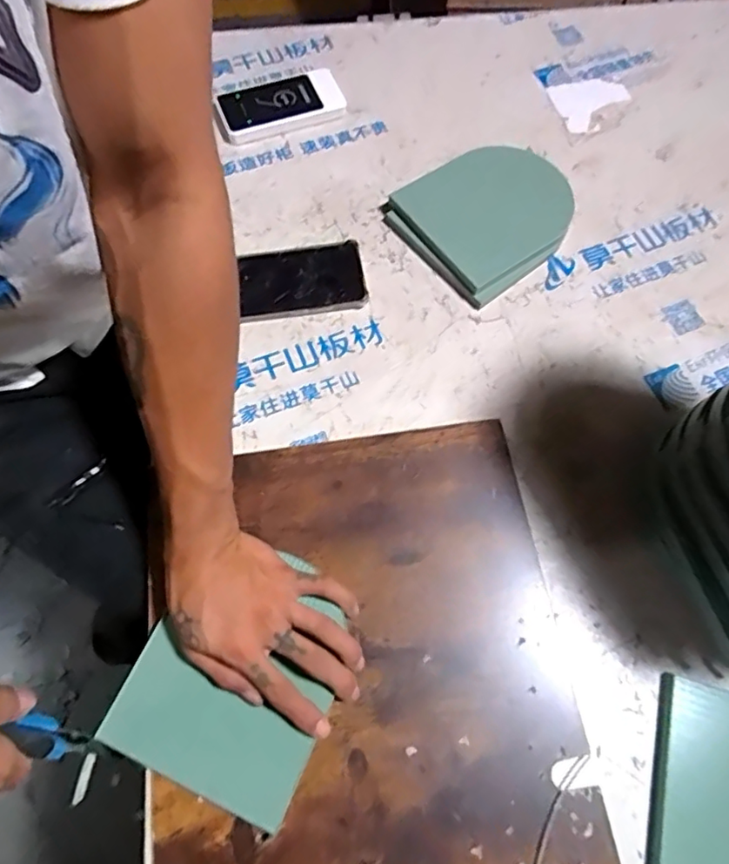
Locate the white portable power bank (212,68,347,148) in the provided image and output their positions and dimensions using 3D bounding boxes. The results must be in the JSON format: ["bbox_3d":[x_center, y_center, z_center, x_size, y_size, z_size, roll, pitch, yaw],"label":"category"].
[{"bbox_3d":[-0.097,-0.380,0.650,0.142,0.022,0.075,-24,69,-10],"label":"white portable power bank"}]

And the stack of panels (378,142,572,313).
[{"bbox_3d":[0.132,-0.236,0.595,0.178,0.022,0.158,-37,72,-15],"label":"stack of panels"}]

